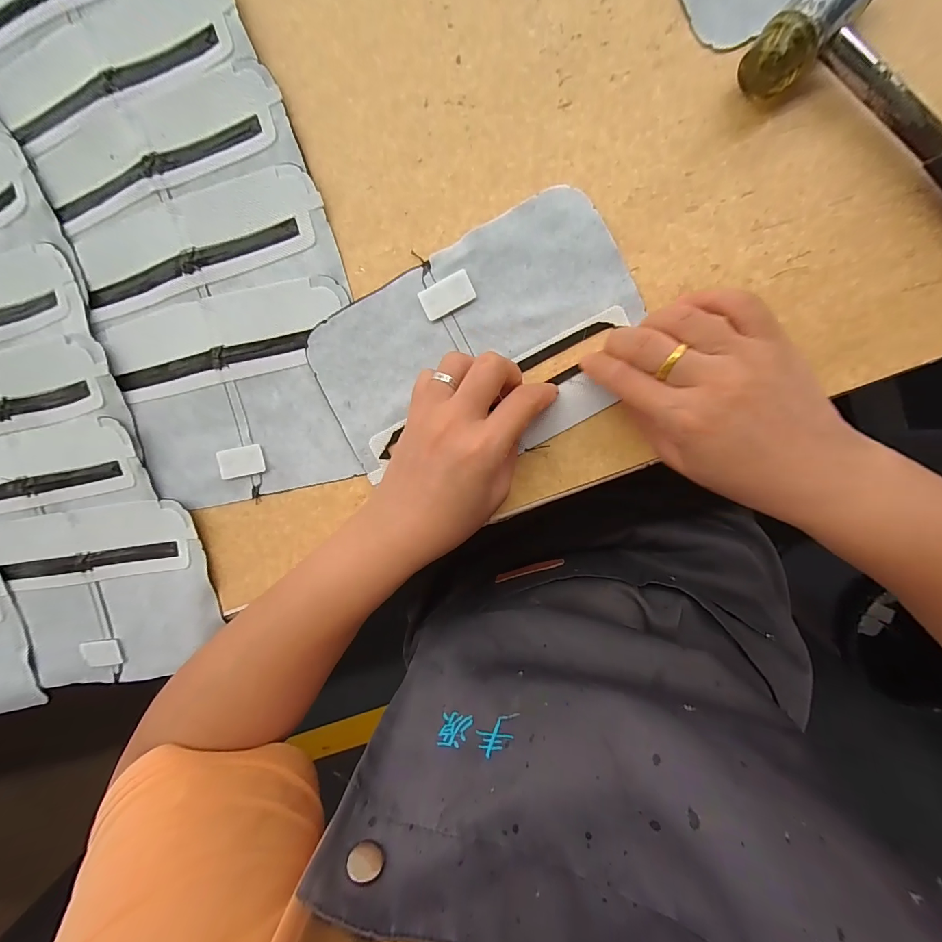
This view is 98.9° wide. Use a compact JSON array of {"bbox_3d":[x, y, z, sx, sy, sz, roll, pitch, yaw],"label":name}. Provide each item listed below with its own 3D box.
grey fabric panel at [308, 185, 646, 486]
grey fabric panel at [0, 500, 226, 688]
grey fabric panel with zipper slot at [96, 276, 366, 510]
[{"bbox_3d":[0.004,-0.072,0.250,0.194,0.007,0.126,-26,94,9],"label":"grey fabric panel"},{"bbox_3d":[-0.271,0.092,0.295,0.175,0.009,0.130,-10,96,7],"label":"grey fabric panel"},{"bbox_3d":[-0.155,-0.046,0.266,0.157,0.005,0.126,-9,96,7],"label":"grey fabric panel with zipper slot"}]

